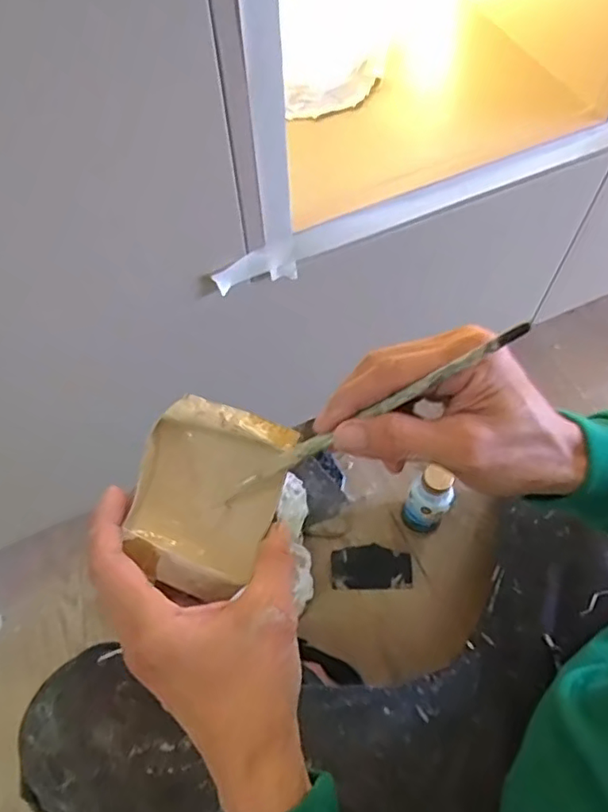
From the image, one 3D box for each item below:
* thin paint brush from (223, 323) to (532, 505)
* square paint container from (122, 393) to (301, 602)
[{"bbox_3d":[0.027,0.008,0.293,0.181,0.010,0.008,-31,57,26],"label":"thin paint brush"},{"bbox_3d":[-0.056,0.051,0.331,0.080,0.033,0.100,16,62,11],"label":"square paint container"}]

